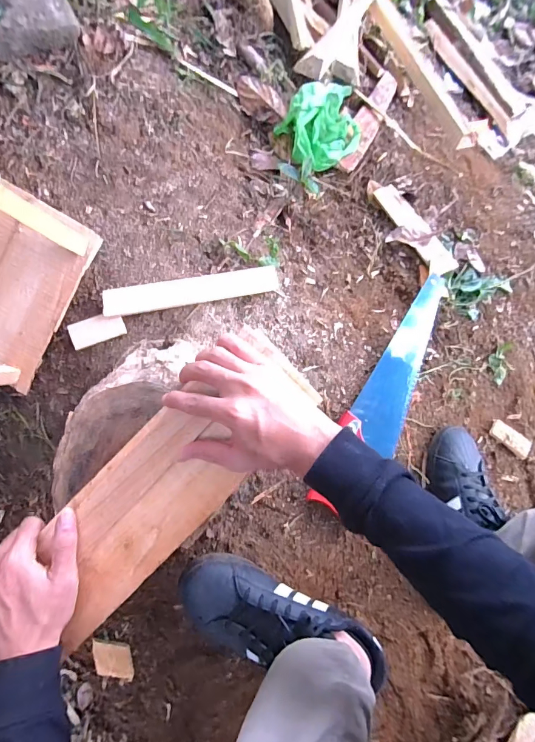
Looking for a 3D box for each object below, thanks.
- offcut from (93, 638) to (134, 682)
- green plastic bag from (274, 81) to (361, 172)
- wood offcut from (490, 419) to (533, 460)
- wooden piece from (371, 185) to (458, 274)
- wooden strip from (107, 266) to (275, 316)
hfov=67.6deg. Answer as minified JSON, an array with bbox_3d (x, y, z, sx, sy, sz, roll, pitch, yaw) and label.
[{"bbox_3d":[-0.222,0.423,0.579,0.056,0.010,0.072,-1,104,3],"label":"offcut"},{"bbox_3d":[0.103,-0.456,0.748,0.162,0.085,0.124,-39,82,-2],"label":"green plastic bag"},{"bbox_3d":[0.419,0.118,0.686,0.080,0.013,0.036,35,85,-5],"label":"wood offcut"},{"bbox_3d":[0.277,-0.270,0.755,0.054,0.015,0.217,-27,68,-1],"label":"wooden piece"},{"bbox_3d":[-0.107,-0.119,0.579,0.246,0.014,0.042,-12,82,-12],"label":"wooden strip"}]

